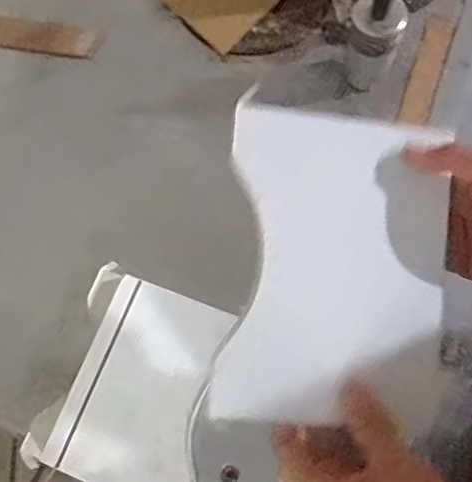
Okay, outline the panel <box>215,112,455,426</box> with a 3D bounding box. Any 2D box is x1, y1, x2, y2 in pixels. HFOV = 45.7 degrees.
[{"bbox_3d":[0.063,0.016,0.356,0.136,0.016,0.191,5,89,-2],"label":"panel"}]

